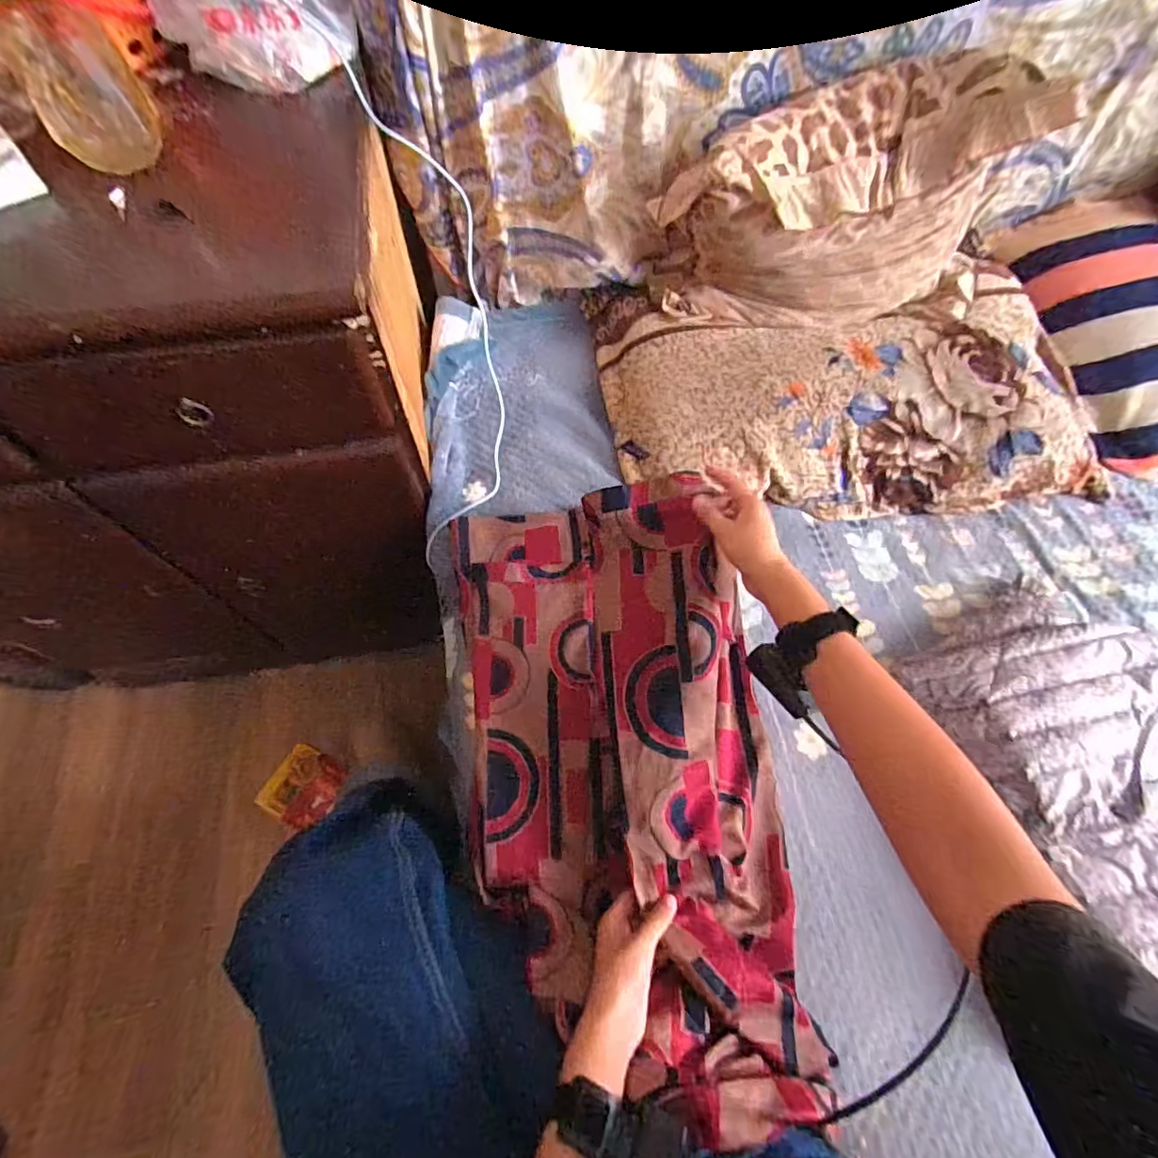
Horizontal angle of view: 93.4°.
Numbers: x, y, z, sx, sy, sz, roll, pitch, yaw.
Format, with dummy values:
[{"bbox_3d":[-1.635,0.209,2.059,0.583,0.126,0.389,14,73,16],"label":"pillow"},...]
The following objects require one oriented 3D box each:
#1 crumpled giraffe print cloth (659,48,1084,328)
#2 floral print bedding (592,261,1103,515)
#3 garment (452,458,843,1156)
[{"bbox_3d":[0.335,-0.474,0.696,0.464,0.263,0.139,-9,65,-7],"label":"crumpled giraffe print cloth"},{"bbox_3d":[0.359,-0.276,0.776,0.652,0.102,0.349,1,64,-2],"label":"floral print bedding"},{"bbox_3d":[0.051,0.157,0.536,0.314,0.158,0.564,-6,64,-6],"label":"garment"}]

